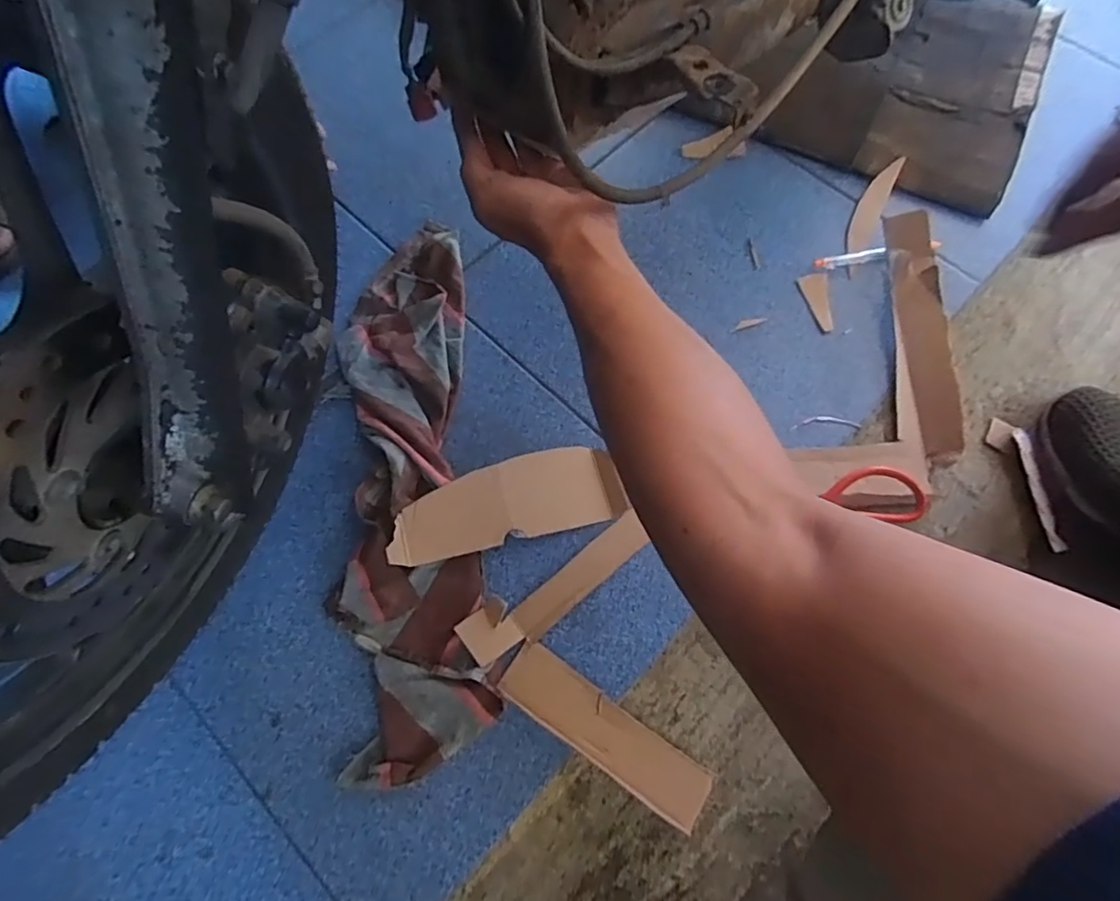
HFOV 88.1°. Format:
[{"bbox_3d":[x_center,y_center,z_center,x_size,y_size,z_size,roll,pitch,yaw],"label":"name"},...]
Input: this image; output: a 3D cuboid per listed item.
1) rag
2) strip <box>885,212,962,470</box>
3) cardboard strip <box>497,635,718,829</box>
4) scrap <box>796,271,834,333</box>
[{"bbox_3d":[-0.137,0.012,0.518,0.120,0.034,0.497,-7,70,-2],"label":"rag"},{"bbox_3d":[0.355,-0.115,0.566,0.052,0.014,0.248,0,80,14],"label":"strip"},{"bbox_3d":[0.035,0.222,0.456,0.175,0.004,0.046,32,64,10],"label":"cardboard strip"},{"bbox_3d":[0.267,-0.152,0.591,0.030,0.004,0.064,-10,70,-3],"label":"scrap"}]

